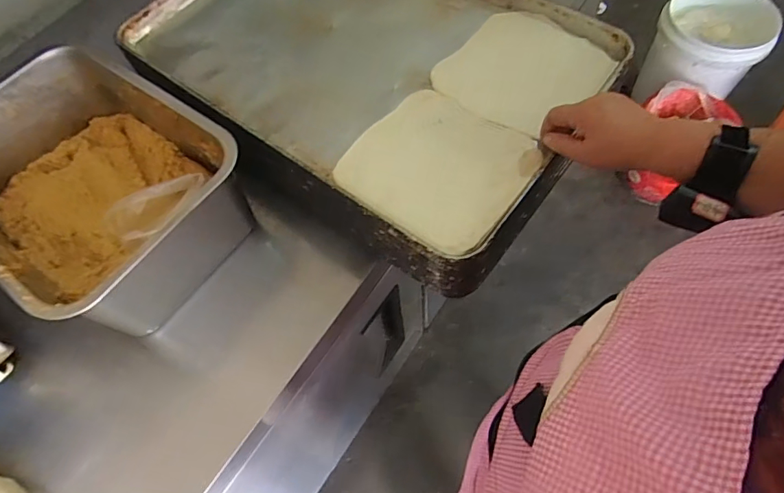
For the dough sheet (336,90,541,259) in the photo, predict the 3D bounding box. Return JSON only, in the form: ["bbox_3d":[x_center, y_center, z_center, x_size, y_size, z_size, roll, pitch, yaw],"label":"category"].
[{"bbox_3d":[0.053,-0.097,0.563,0.191,0.011,0.189,33,69,19],"label":"dough sheet"}]

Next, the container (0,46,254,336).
[{"bbox_3d":[-0.365,-0.069,0.596,0.347,0.140,0.262,30,68,17],"label":"container"}]

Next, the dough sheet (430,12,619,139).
[{"bbox_3d":[0.174,-0.233,0.633,0.177,0.014,0.196,36,70,20],"label":"dough sheet"}]

